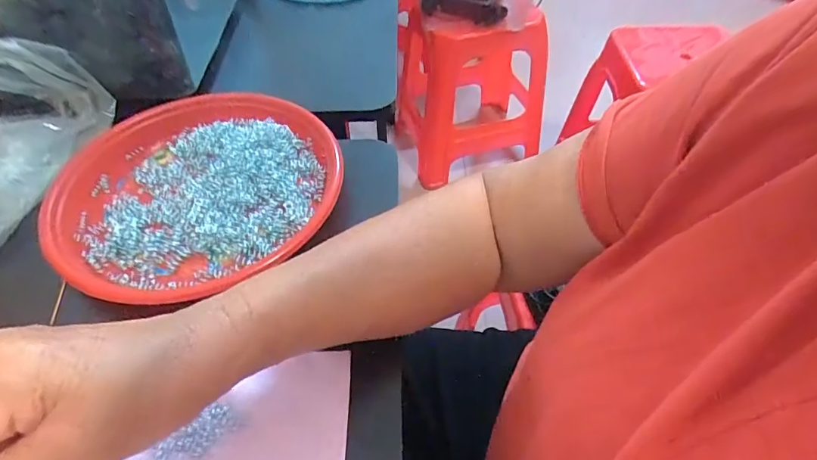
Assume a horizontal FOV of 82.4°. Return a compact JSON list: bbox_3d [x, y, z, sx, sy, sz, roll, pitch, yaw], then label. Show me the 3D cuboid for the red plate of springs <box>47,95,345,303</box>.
[{"bbox_3d":[-0.184,-0.037,0.404,0.235,0.027,0.225,-1,50,1],"label":"red plate of springs"}]

